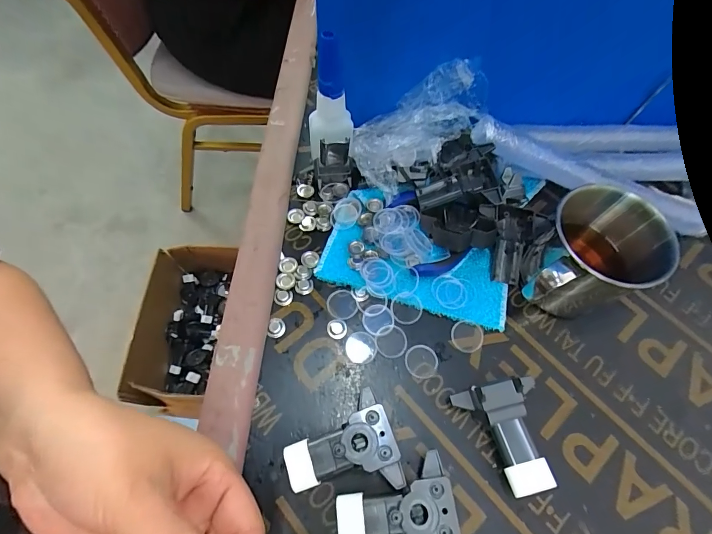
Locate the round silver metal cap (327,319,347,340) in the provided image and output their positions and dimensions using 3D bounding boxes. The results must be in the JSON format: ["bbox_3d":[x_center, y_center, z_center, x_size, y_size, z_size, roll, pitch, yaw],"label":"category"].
[{"bbox_3d":[-0.014,0.044,0.270,0.014,0.004,0.015,1,64,-3],"label":"round silver metal cap"}]

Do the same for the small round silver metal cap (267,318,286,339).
[{"bbox_3d":[-0.057,0.043,0.267,0.012,0.004,0.014,6,63,-1],"label":"small round silver metal cap"}]

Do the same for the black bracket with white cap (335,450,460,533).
[{"bbox_3d":[0.022,0.141,0.211,0.063,0.026,0.055,-5,64,-6],"label":"black bracket with white cap"}]

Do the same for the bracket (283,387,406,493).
[{"bbox_3d":[-0.010,0.111,0.224,0.063,0.026,0.052,-15,66,-11],"label":"bracket"}]

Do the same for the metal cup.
[{"bbox_3d":[0.161,-0.001,0.260,0.069,0.079,0.078,27,65,10],"label":"metal cup"}]

